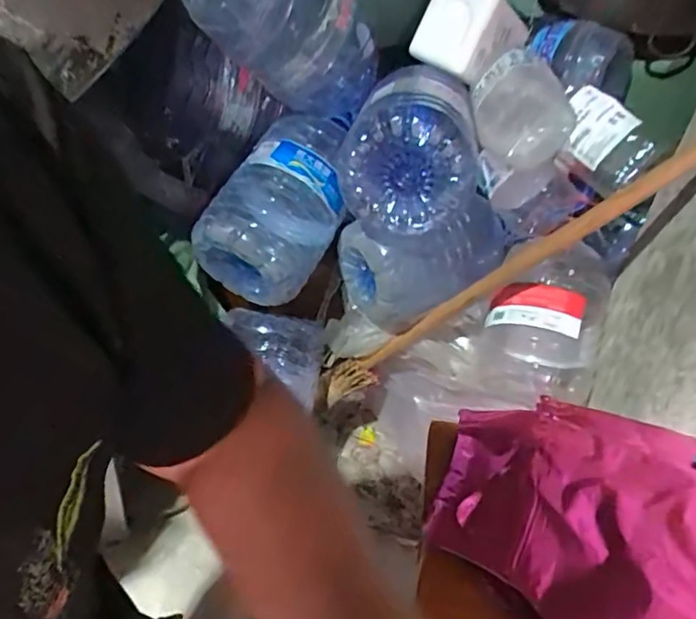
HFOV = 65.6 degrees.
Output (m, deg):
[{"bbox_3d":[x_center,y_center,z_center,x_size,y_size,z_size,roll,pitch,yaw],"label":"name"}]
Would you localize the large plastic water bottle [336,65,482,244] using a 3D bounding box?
[{"bbox_3d":[0.124,-0.280,1.009,0.223,0.242,0.294,14,36,8],"label":"large plastic water bottle"}]

